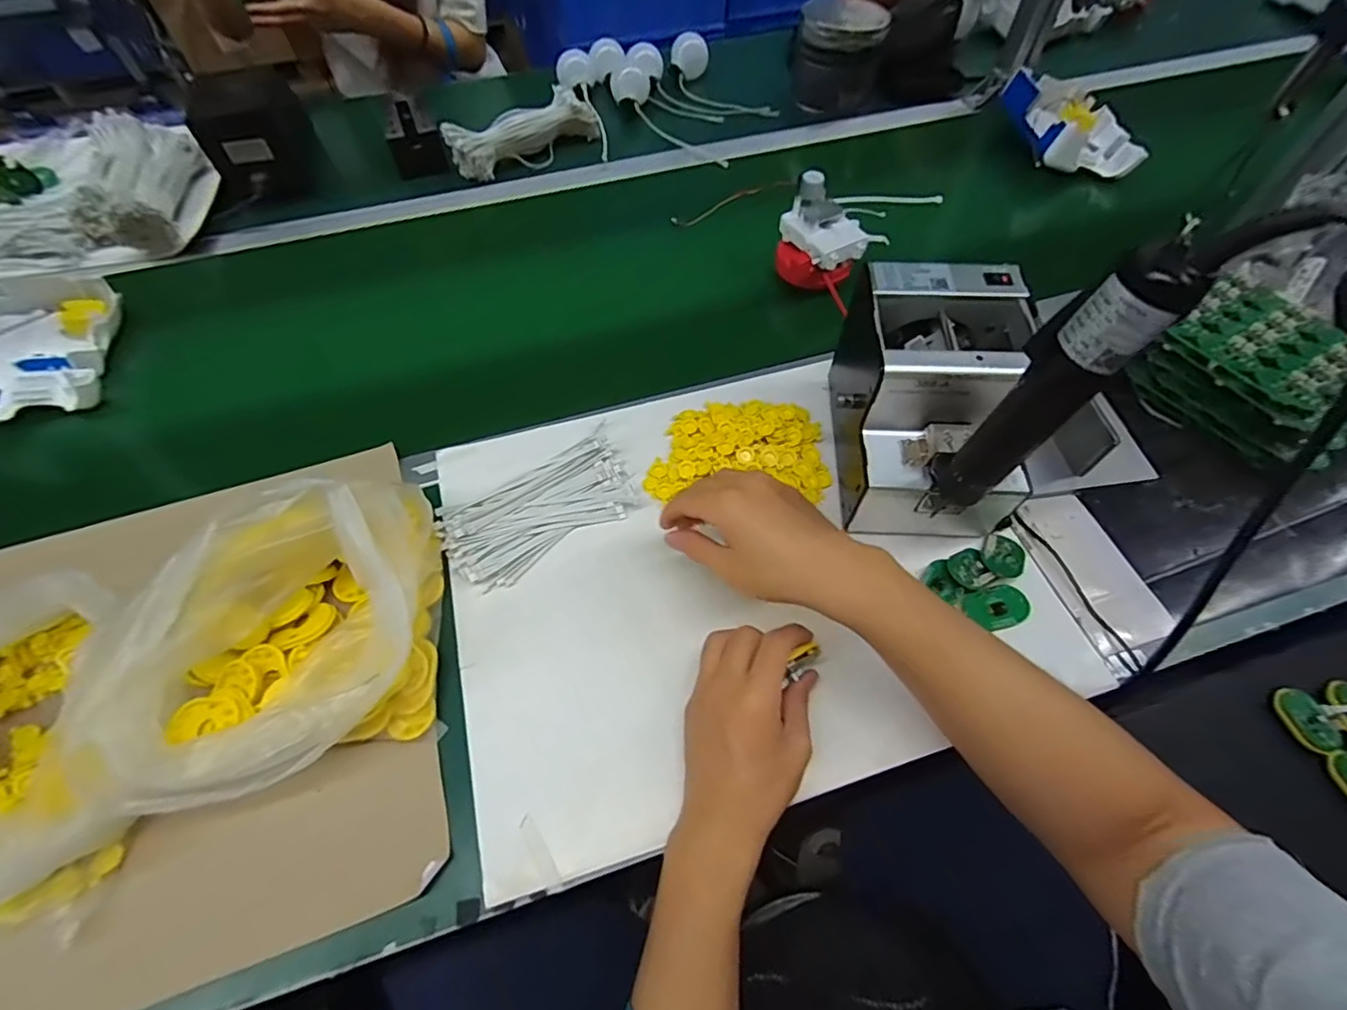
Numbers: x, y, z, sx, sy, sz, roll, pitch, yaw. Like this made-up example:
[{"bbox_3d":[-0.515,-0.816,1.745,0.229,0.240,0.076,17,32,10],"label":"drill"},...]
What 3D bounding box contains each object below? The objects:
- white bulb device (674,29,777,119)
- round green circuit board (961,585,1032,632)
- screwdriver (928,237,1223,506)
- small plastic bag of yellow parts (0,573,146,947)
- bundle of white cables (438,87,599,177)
[{"bbox_3d":[0.072,-0.657,0.888,0.065,0.051,0.212,-30,65,-19],"label":"white bulb device"},{"bbox_3d":[0.261,0.083,0.463,0.052,0.005,0.033,-15,62,-9],"label":"round green circuit board"},{"bbox_3d":[0.217,-0.062,0.345,0.035,0.202,0.046,-37,67,-22],"label":"screwdriver"},{"bbox_3d":[-0.430,0.155,0.383,0.156,0.092,0.219,-23,62,-16],"label":"small plastic bag of yellow parts"},{"bbox_3d":[-0.208,-0.521,0.813,0.218,0.051,0.094,-30,65,-19],"label":"bundle of white cables"}]

